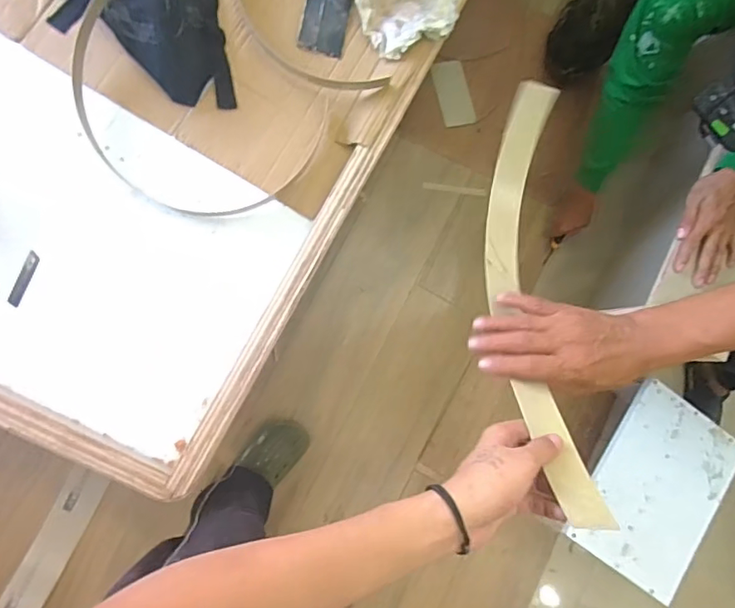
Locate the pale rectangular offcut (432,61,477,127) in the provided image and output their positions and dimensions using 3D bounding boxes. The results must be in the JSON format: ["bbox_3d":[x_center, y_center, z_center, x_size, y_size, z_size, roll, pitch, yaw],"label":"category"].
[{"bbox_3d":[0.224,-0.546,1.429,0.080,0.015,0.167,-14,98,12],"label":"pale rectangular offcut"}]

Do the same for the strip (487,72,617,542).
[{"bbox_3d":[0.159,-0.013,0.524,0.047,0.115,0.430,5,61,-9],"label":"strip"}]

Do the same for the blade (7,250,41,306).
[{"bbox_3d":[-0.509,-0.037,0.817,0.018,0.004,0.083,24,83,-18],"label":"blade"}]

